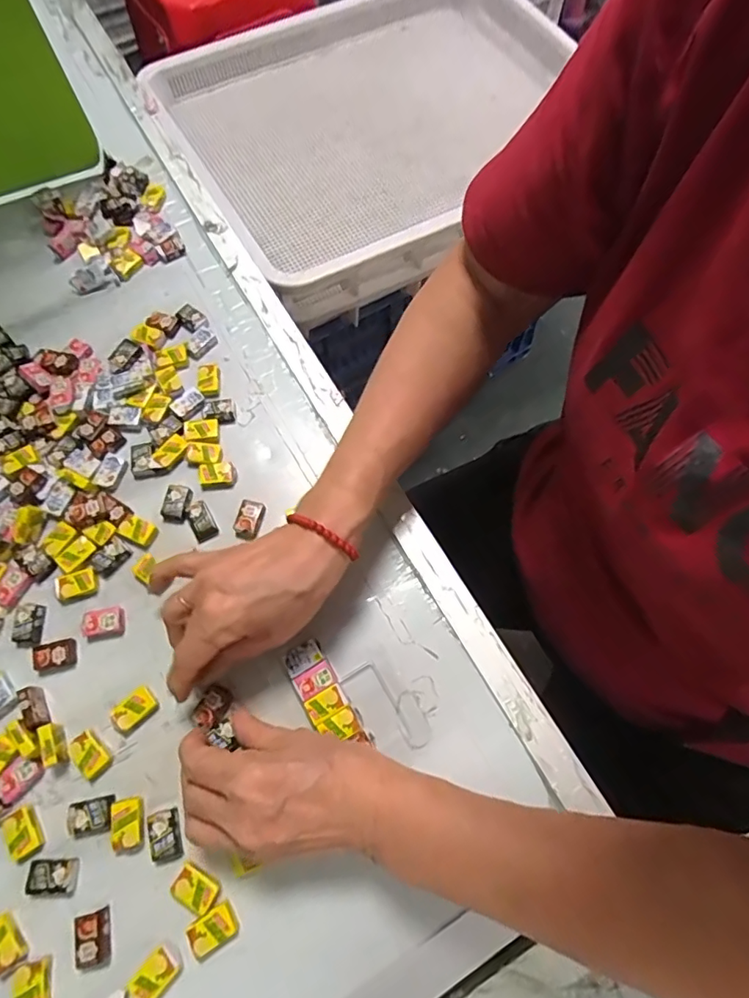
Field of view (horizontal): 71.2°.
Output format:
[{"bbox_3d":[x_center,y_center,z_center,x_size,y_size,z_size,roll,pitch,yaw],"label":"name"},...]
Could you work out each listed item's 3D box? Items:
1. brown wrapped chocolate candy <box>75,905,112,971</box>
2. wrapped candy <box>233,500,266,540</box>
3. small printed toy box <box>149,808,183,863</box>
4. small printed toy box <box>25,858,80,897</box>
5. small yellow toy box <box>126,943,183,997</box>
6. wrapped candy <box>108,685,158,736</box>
[{"bbox_3d":[-0.158,0.247,0.295,0.019,0.005,0.025,-13,69,-5],"label":"brown wrapped chocolate candy"},{"bbox_3d":[-0.093,0.015,0.388,0.017,0.006,0.029,12,69,4],"label":"wrapped candy"},{"bbox_3d":[-0.125,0.201,0.312,0.017,0.004,0.026,-16,70,-6],"label":"small printed toy box"},{"bbox_3d":[-0.189,0.221,0.305,0.029,0.005,0.018,0,69,0],"label":"small printed toy box"},{"bbox_3d":[-0.121,0.262,0.286,0.018,0.004,0.029,40,74,14],"label":"small yellow toy box"},{"bbox_3d":[-0.157,0.138,0.341,0.029,0.010,0.018,-41,74,-14],"label":"wrapped candy"}]

